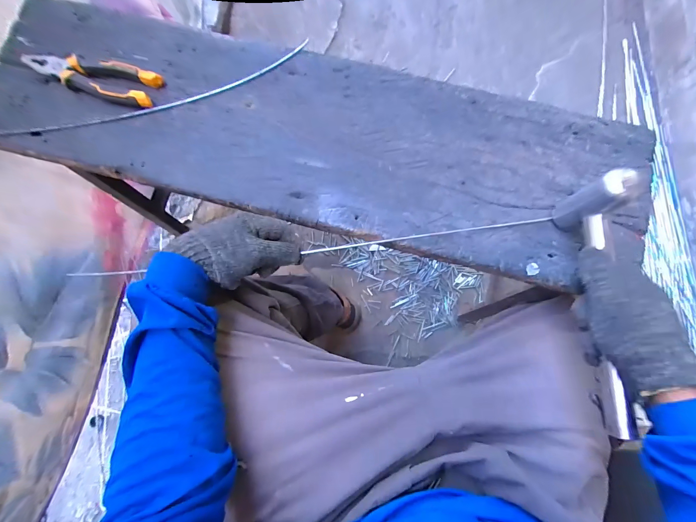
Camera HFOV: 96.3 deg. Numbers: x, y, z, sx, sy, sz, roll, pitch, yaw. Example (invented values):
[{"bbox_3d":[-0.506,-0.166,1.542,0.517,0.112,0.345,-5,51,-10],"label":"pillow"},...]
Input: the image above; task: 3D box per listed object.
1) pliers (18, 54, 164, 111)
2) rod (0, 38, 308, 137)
[{"bbox_3d":[-0.366,-0.260,0.442,0.191,0.018,0.055,12,83,1],"label":"pliers"},{"bbox_3d":[-0.293,-0.227,0.449,0.495,0.009,0.057,-16,74,-1],"label":"rod"}]

